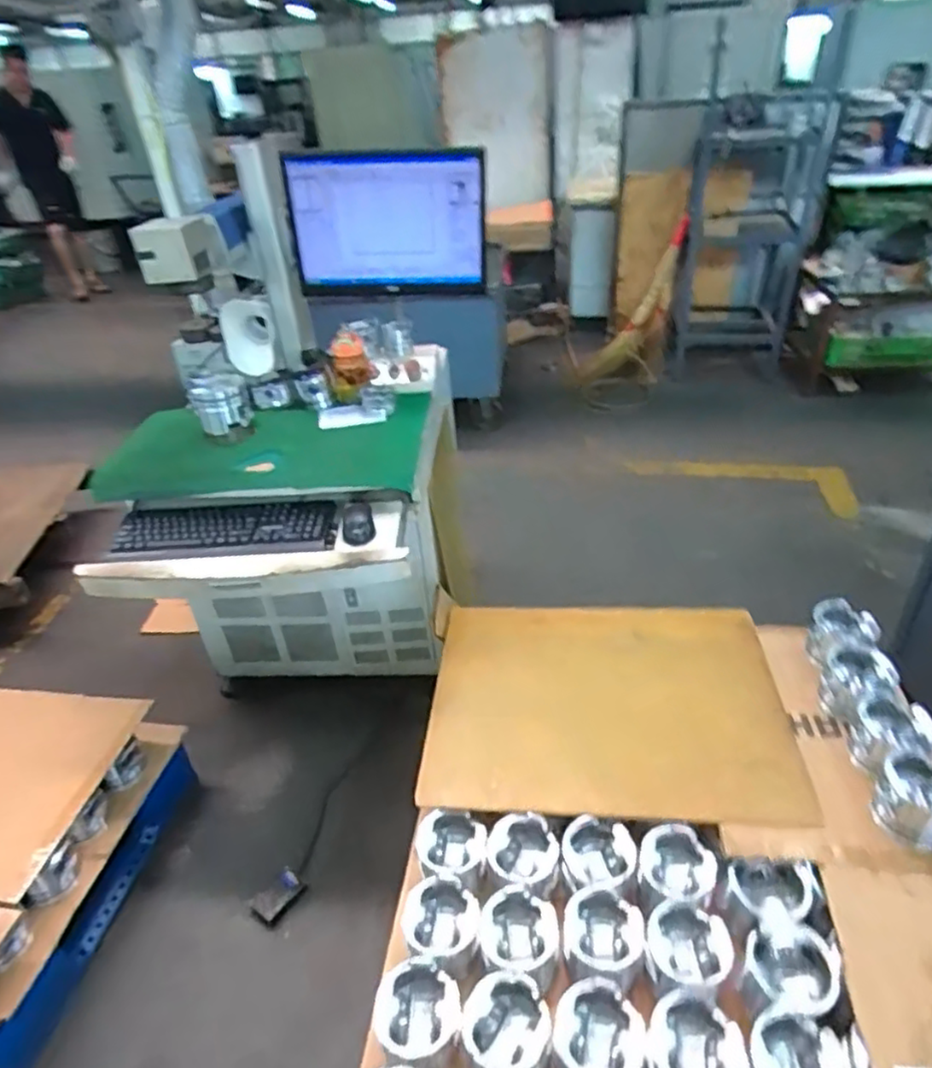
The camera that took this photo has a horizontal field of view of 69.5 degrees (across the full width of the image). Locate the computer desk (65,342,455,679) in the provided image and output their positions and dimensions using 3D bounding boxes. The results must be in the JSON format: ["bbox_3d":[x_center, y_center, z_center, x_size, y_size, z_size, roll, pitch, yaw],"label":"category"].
[{"bbox_3d":[-0.394,0.098,1.631,0.732,0.698,0.646,-5,33,-1],"label":"computer desk"}]

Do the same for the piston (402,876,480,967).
[{"bbox_3d":[-0.036,0.580,1.001,0.108,0.062,0.103,-3,33,2],"label":"piston"}]

